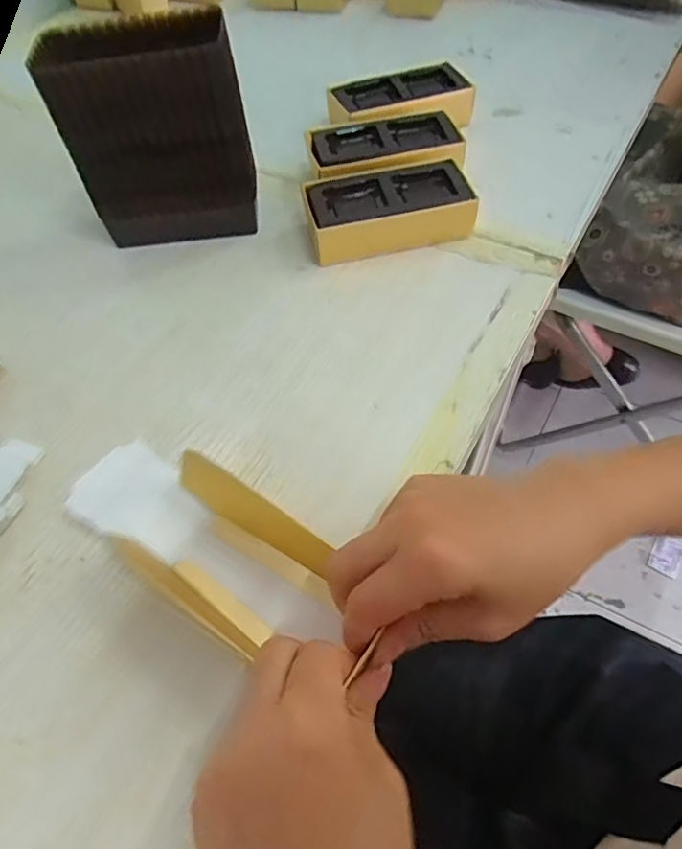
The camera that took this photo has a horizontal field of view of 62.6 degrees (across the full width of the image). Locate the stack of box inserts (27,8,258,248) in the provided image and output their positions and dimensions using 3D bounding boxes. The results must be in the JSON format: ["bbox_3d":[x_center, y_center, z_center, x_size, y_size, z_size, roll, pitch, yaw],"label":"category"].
[{"bbox_3d":[-0.121,-0.196,0.386,0.113,0.127,0.058,-7,57,-2],"label":"stack of box inserts"}]

